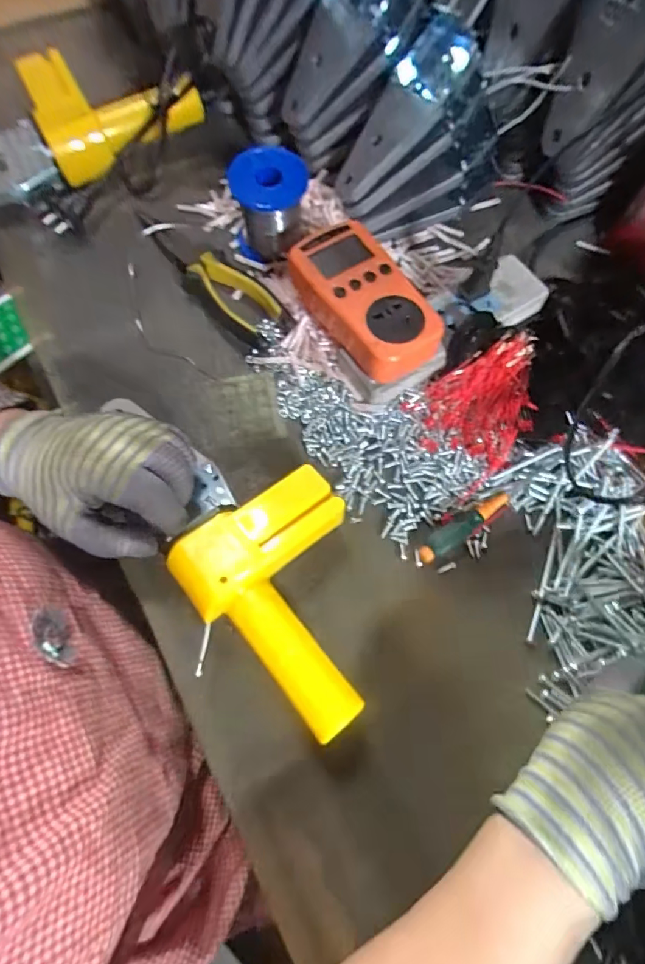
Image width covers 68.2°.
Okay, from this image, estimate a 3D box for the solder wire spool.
[{"bbox_3d":[-0.044,-0.229,0.397,0.059,0.062,0.056,1,71,-2],"label":"solder wire spool"}]

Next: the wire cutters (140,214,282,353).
[{"bbox_3d":[-0.096,-0.178,0.409,0.044,0.022,0.156,-42,77,-14],"label":"wire cutters"}]

